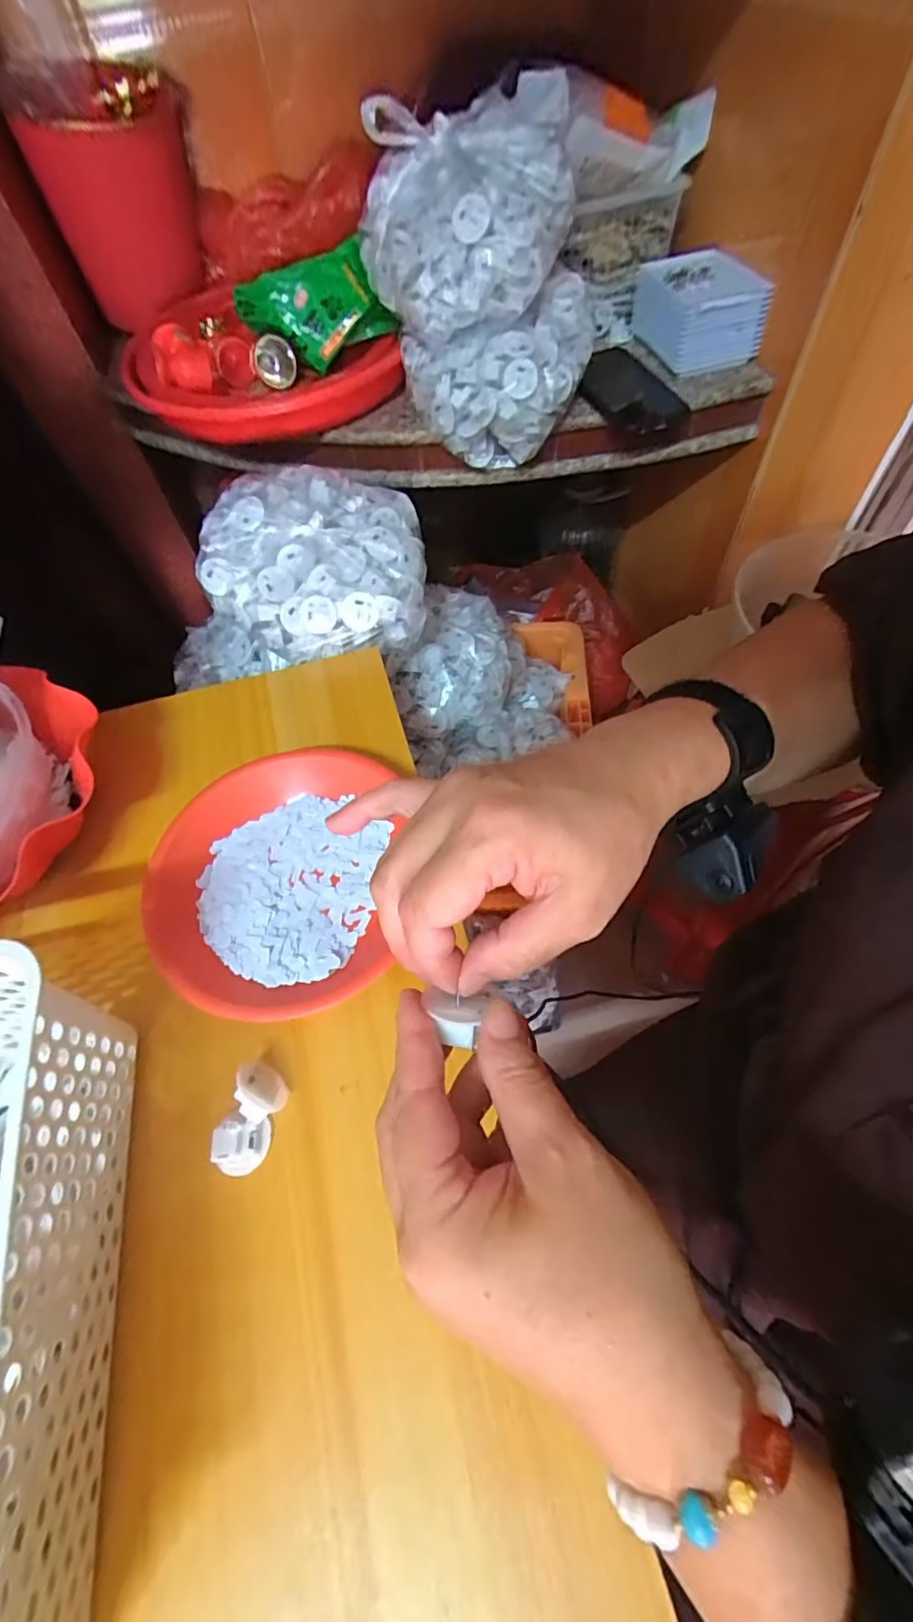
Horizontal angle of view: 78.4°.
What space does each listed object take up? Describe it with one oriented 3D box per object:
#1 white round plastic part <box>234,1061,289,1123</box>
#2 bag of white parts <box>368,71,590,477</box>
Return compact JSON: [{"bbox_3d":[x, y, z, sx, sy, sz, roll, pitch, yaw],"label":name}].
[{"bbox_3d":[-0.113,0.161,0.324,0.032,0.028,0.018,34,108,5],"label":"white round plastic part"},{"bbox_3d":[0.026,-0.476,0.517,0.198,0.221,0.135,-6,59,1],"label":"bag of white parts"}]

